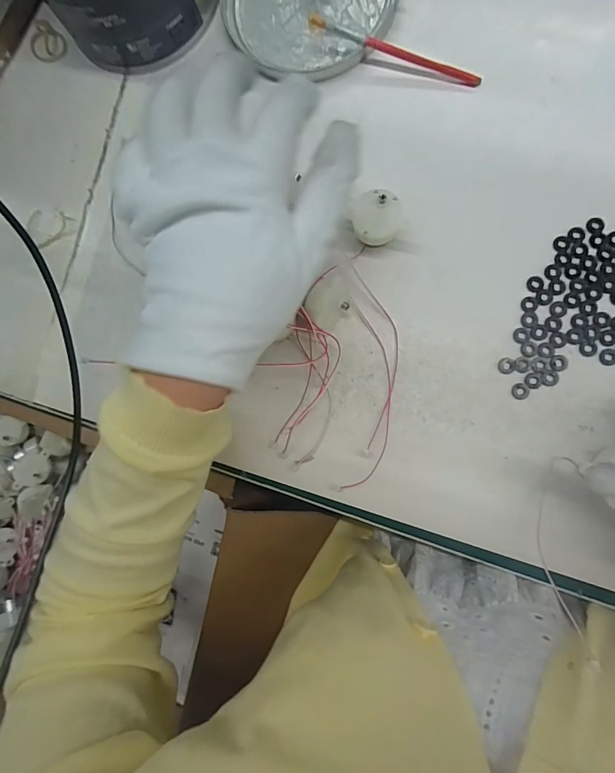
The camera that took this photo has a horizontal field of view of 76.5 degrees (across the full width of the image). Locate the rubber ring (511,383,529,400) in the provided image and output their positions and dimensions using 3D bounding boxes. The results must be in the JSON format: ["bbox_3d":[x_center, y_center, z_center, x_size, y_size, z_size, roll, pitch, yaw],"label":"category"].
[{"bbox_3d":[0.140,0.003,0.254,0.011,0.004,0.011,0,87,8],"label":"rubber ring"}]

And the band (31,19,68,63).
[{"bbox_3d":[-0.218,-0.286,0.326,0.027,0.004,0.036,-44,82,4],"label":"band"}]

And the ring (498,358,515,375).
[{"bbox_3d":[0.132,-0.014,0.257,0.011,0.004,0.011,0,87,8],"label":"ring"}]

